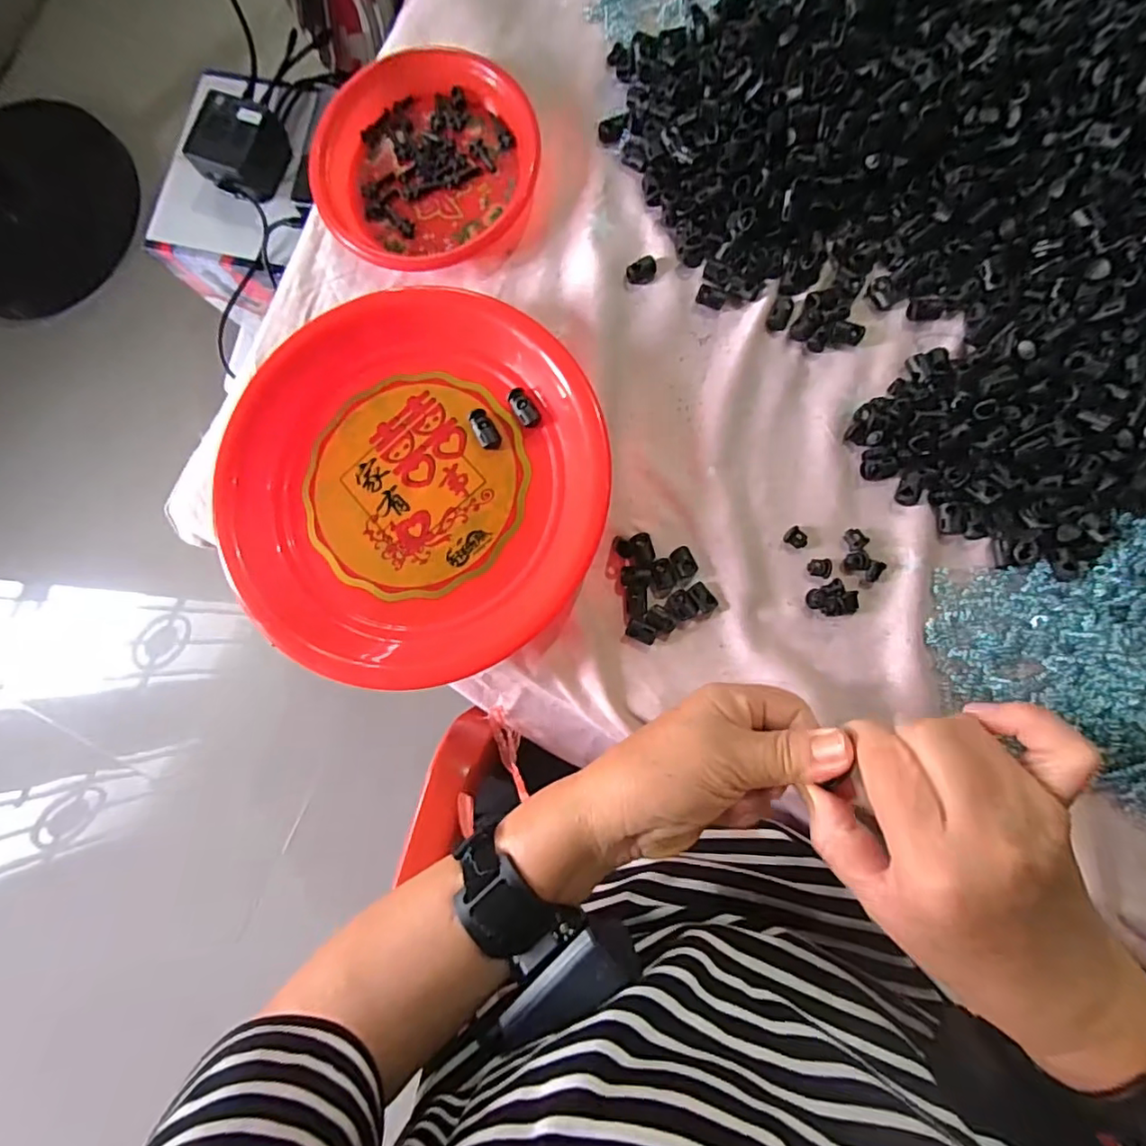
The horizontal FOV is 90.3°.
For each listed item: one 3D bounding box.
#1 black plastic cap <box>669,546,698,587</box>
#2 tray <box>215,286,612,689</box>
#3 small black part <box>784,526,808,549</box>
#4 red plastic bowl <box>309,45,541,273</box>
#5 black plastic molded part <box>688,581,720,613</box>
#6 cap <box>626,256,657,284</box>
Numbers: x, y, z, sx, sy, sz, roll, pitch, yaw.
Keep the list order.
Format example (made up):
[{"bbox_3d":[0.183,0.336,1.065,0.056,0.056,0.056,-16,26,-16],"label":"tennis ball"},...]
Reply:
[{"bbox_3d":[0.073,-0.005,0.375,0.016,0.005,0.025,-16,83,5],"label":"black plastic cap"},{"bbox_3d":[-0.106,-0.059,0.390,0.253,0.042,0.254,-1,84,7],"label":"tray"},{"bbox_3d":[0.149,-0.024,0.378,0.015,0.005,0.012,33,89,9],"label":"small black part"},{"bbox_3d":[-0.105,-0.304,0.420,0.154,0.030,0.158,-1,84,7],"label":"red plastic bowl"},{"bbox_3d":[0.085,0.015,0.371,0.012,0.006,0.019,-36,81,2],"label":"black plastic molded part"},{"bbox_3d":[0.048,-0.213,0.401,0.021,0.011,0.014,-6,84,6],"label":"cap"}]

